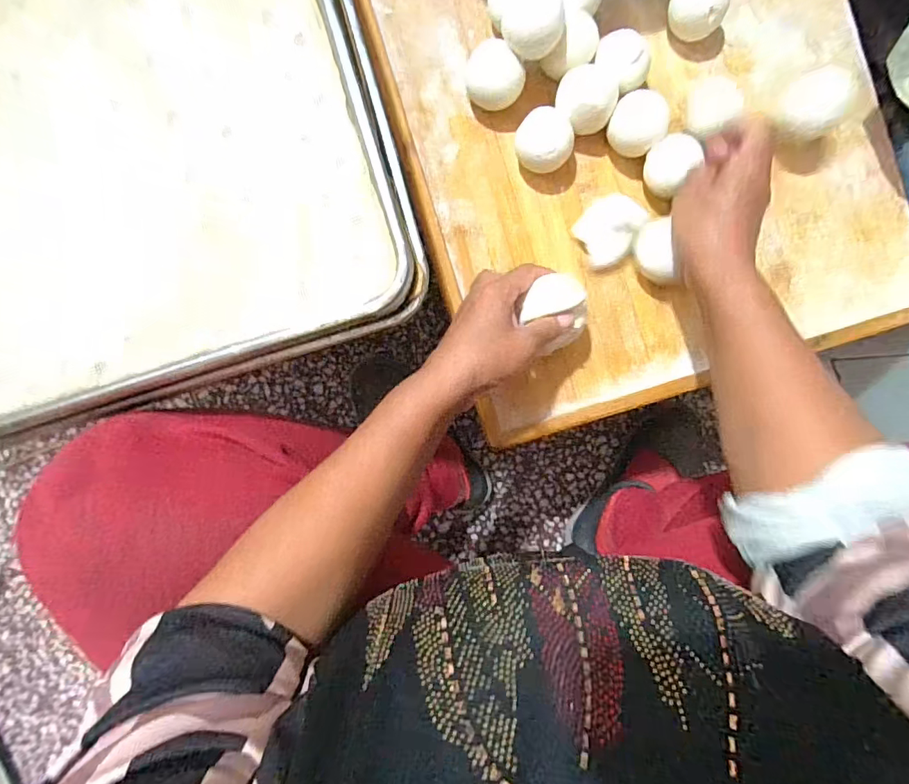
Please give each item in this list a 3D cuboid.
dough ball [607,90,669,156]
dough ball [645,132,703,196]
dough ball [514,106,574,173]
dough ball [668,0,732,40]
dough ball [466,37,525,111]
[{"bbox_3d":[0.154,-0.227,0.409,0.045,0.040,0.041,0,91,-1],"label":"dough ball"},{"bbox_3d":[0.183,-0.195,0.411,0.042,0.037,0.041,0,91,-1],"label":"dough ball"},{"bbox_3d":[0.076,-0.213,0.410,0.047,0.037,0.051,0,91,-1],"label":"dough ball"},{"bbox_3d":[0.207,-0.328,0.412,0.046,0.042,0.042,0,91,-1],"label":"dough ball"},{"bbox_3d":[0.035,-0.269,0.410,0.047,0.037,0.045,0,91,-1],"label":"dough ball"}]

